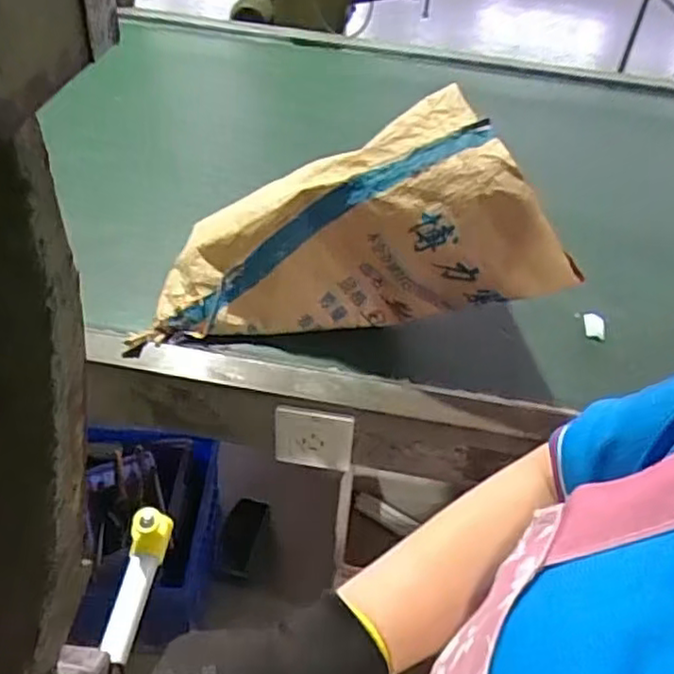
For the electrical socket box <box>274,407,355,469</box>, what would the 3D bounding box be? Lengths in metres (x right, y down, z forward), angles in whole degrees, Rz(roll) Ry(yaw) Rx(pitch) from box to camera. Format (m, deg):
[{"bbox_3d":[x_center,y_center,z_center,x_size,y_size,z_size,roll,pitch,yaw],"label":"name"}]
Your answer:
[{"bbox_3d":[-0.028,0.116,0.769,0.089,0.088,0.013,9,42,4],"label":"electrical socket box"}]

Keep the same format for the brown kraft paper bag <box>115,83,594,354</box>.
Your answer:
[{"bbox_3d":[0.007,-0.132,0.796,0.443,0.244,0.236,4,42,-2],"label":"brown kraft paper bag"}]

